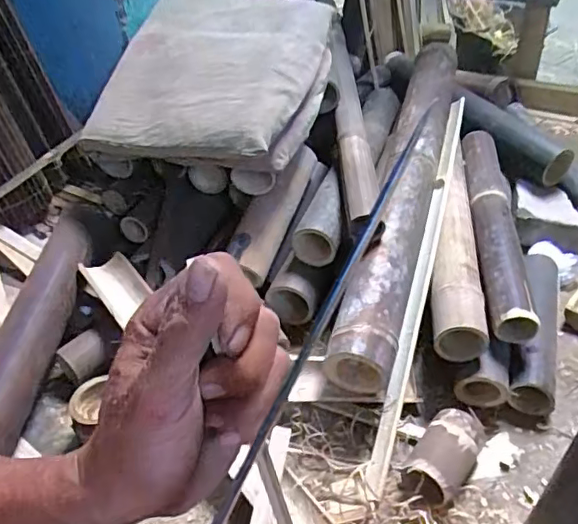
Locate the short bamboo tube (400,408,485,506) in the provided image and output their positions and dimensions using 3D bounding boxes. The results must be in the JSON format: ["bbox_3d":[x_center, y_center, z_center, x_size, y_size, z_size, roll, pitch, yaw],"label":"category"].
[{"bbox_3d":[0.182,0.235,0.663,0.067,0.058,0.116,32,53,30],"label":"short bamboo tube"}]

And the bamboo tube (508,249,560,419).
[{"bbox_3d":[0.371,0.086,0.832,0.064,0.066,0.314,14,46,16],"label":"bamboo tube"}]

